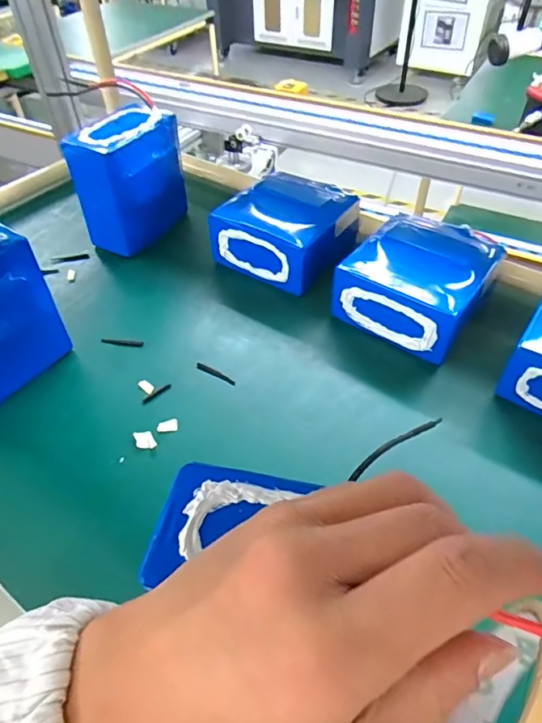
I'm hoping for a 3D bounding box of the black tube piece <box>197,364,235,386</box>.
[{"bbox_3d":[-0.061,0.013,0.544,0.054,0.006,0.008,25,53,22],"label":"black tube piece"}]

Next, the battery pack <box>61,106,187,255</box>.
[{"bbox_3d":[-0.190,-0.244,0.686,0.082,0.165,0.138,23,52,21],"label":"battery pack"}]

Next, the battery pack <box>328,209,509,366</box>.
[{"bbox_3d":[0.170,-0.092,0.575,0.144,0.090,0.151,28,54,25],"label":"battery pack"}]

